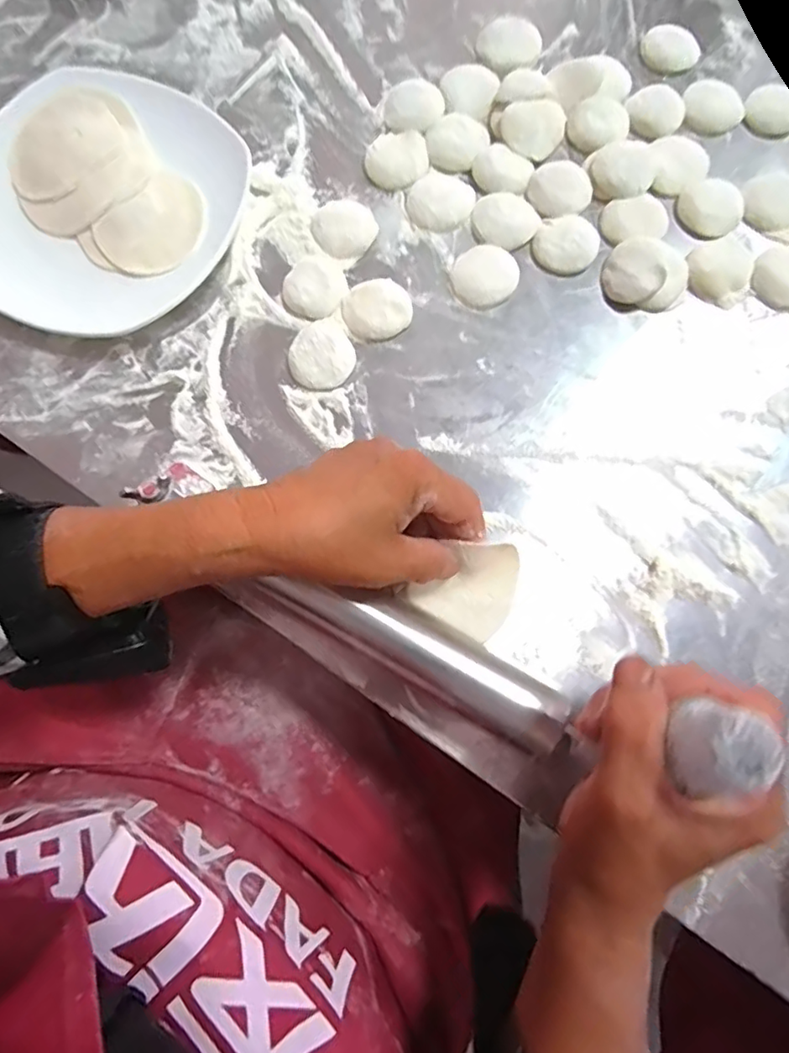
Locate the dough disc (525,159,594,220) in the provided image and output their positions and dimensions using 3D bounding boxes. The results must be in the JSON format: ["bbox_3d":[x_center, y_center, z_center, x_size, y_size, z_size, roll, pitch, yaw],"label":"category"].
[{"bbox_3d":[0.106,-0.217,0.362,0.040,0.005,0.039,0,77,0],"label":"dough disc"}]

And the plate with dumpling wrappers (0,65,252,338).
[{"bbox_3d":[-0.188,-0.208,0.357,0.175,0.023,0.175,24,78,6],"label":"plate with dumpling wrappers"}]

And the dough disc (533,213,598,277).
[{"bbox_3d":[0.108,-0.177,0.352,0.039,0.005,0.036,0,77,0],"label":"dough disc"}]

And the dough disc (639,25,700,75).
[{"bbox_3d":[0.193,-0.333,0.391,0.040,0.004,0.036,-21,77,-5],"label":"dough disc"}]

